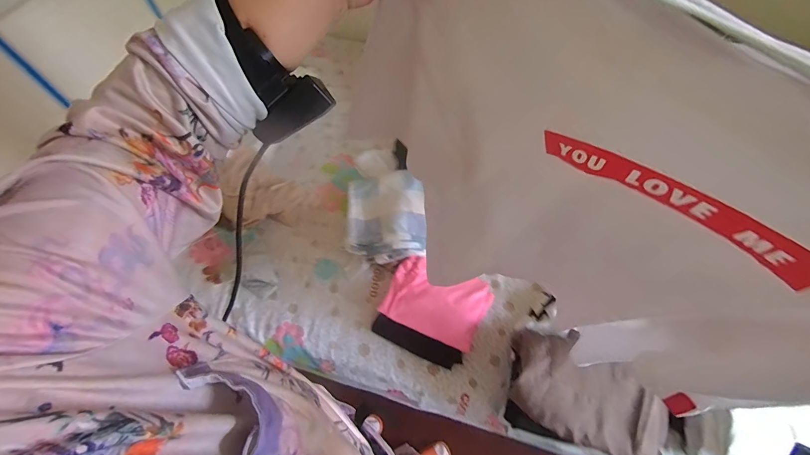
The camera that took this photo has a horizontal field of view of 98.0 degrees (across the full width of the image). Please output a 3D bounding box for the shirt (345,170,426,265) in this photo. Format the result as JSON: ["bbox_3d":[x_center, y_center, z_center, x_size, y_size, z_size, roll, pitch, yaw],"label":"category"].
[{"bbox_3d":[-0.053,-0.045,1.009,0.229,0.051,0.289,-3,62,0],"label":"shirt"}]

